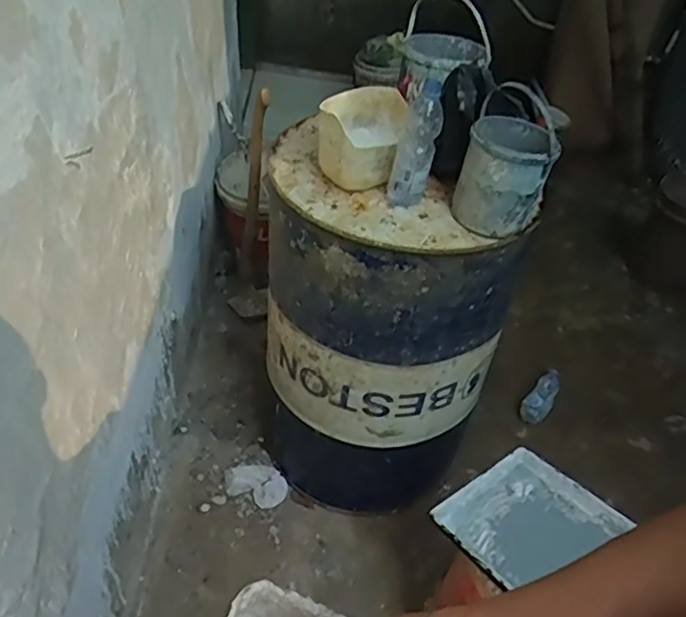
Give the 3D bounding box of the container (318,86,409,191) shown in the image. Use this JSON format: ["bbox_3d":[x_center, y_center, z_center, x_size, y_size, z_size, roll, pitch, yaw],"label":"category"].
[{"bbox_3d":[0.035,-0.322,1.211,0.154,0.148,0.191,8,42,3],"label":"container"}]

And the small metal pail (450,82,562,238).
[{"bbox_3d":[0.296,-0.266,1.116,0.149,0.214,0.163,16,43,12],"label":"small metal pail"}]

